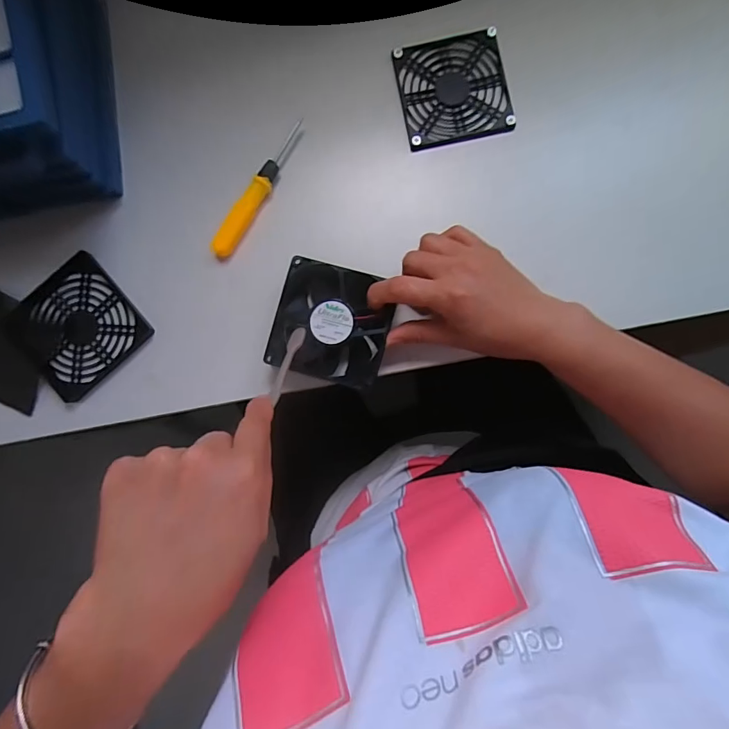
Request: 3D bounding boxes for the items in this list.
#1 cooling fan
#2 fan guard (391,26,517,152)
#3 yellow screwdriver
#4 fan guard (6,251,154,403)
[{"bbox_3d":[-0.026,-0.033,0.367,0.091,0.028,0.090,16,87,4],"label":"cooling fan"},{"bbox_3d":[0.077,-0.237,0.381,0.090,0.010,0.089,-11,85,2],"label":"fan guard"},{"bbox_3d":[-0.091,-0.151,0.383,0.015,0.015,0.133,32,88,5],"label":"yellow screwdriver"},{"bbox_3d":[-0.253,-0.033,0.388,0.099,0.010,0.096,-40,85,-1],"label":"fan guard"}]

